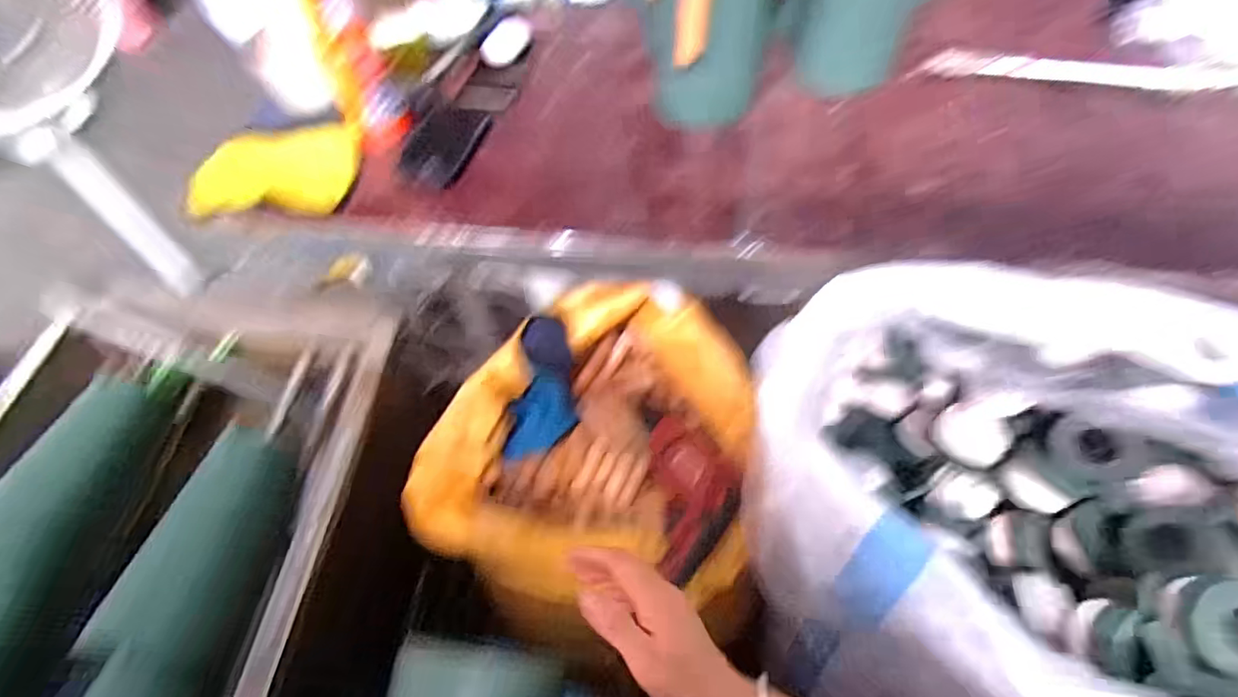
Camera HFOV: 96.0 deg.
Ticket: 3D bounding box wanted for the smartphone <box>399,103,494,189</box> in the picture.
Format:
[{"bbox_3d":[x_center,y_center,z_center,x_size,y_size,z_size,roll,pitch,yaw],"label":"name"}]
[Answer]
[{"bbox_3d":[-0.220,-0.255,0.697,0.083,0.006,0.138,14,60,8],"label":"smartphone"}]

